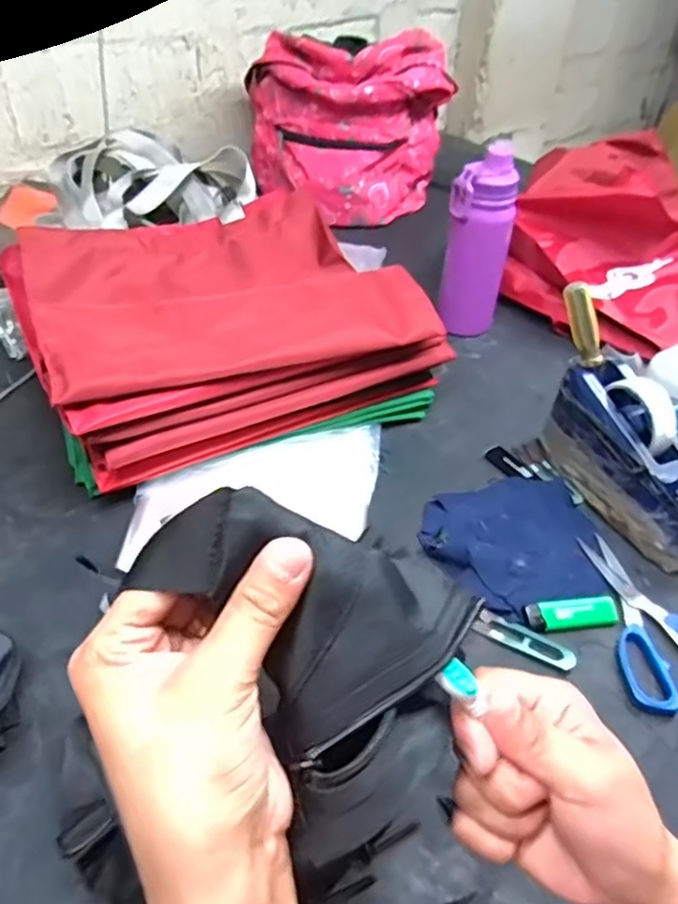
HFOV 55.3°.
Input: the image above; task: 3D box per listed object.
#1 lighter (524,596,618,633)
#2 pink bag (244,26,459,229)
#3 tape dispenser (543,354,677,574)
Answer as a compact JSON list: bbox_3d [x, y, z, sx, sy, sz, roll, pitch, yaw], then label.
[{"bbox_3d":[0.202,0.138,0.558,0.080,0.010,0.025,-5,43,-9],"label":"lighter"},{"bbox_3d":[0.011,-0.546,1.095,0.326,0.255,0.162,1,43,-2],"label":"pink bag"},{"bbox_3d":[0.292,0.000,0.632,0.065,0.123,0.190,-15,46,-18],"label":"tape dispenser"}]

